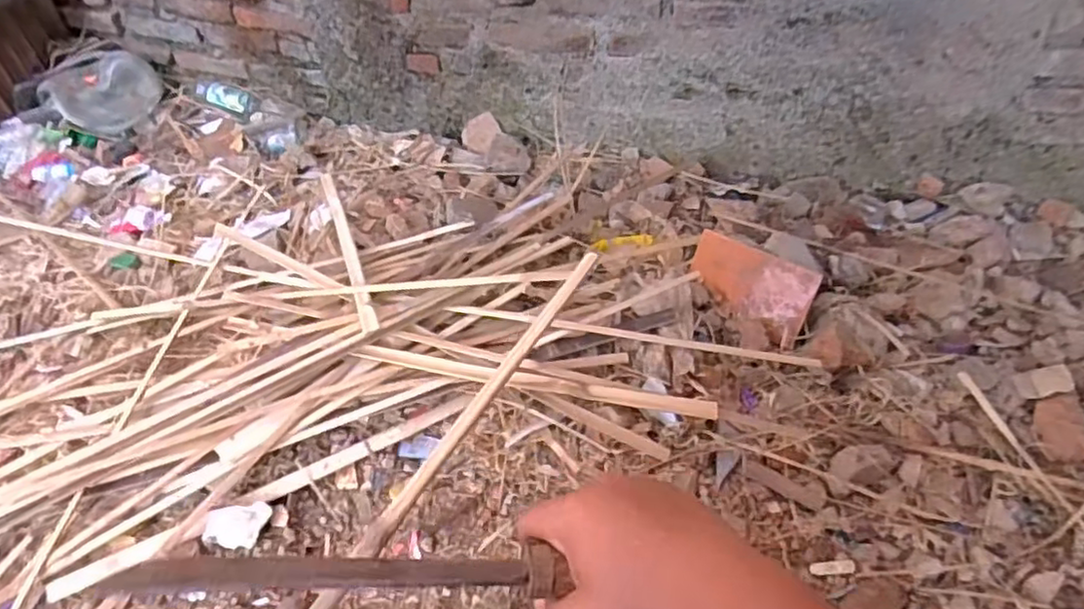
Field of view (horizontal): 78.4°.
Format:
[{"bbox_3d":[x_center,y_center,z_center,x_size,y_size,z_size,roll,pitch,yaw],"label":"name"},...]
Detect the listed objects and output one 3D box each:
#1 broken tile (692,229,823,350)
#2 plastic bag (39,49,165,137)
[{"bbox_3d":[0.325,-0.030,1.051,0.201,0.110,0.009,29,11,31],"label":"broken tile"},{"bbox_3d":[-1.003,-0.487,1.520,0.233,0.082,0.223,-30,54,-23],"label":"plastic bag"}]

